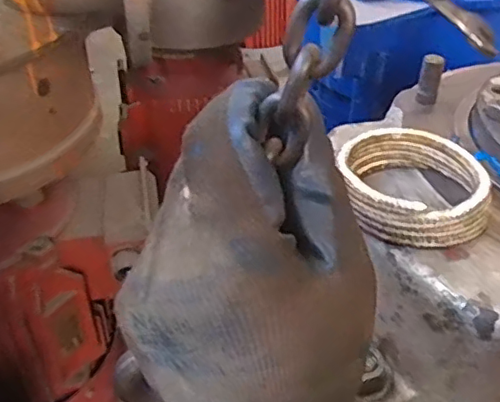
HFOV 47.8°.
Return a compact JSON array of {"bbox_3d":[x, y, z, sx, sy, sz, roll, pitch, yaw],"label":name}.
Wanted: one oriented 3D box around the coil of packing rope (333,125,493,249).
[{"bbox_3d":[0.091,-0.010,0.317,0.076,0.024,0.084,1,38,-1],"label":"coil of packing rope"}]

